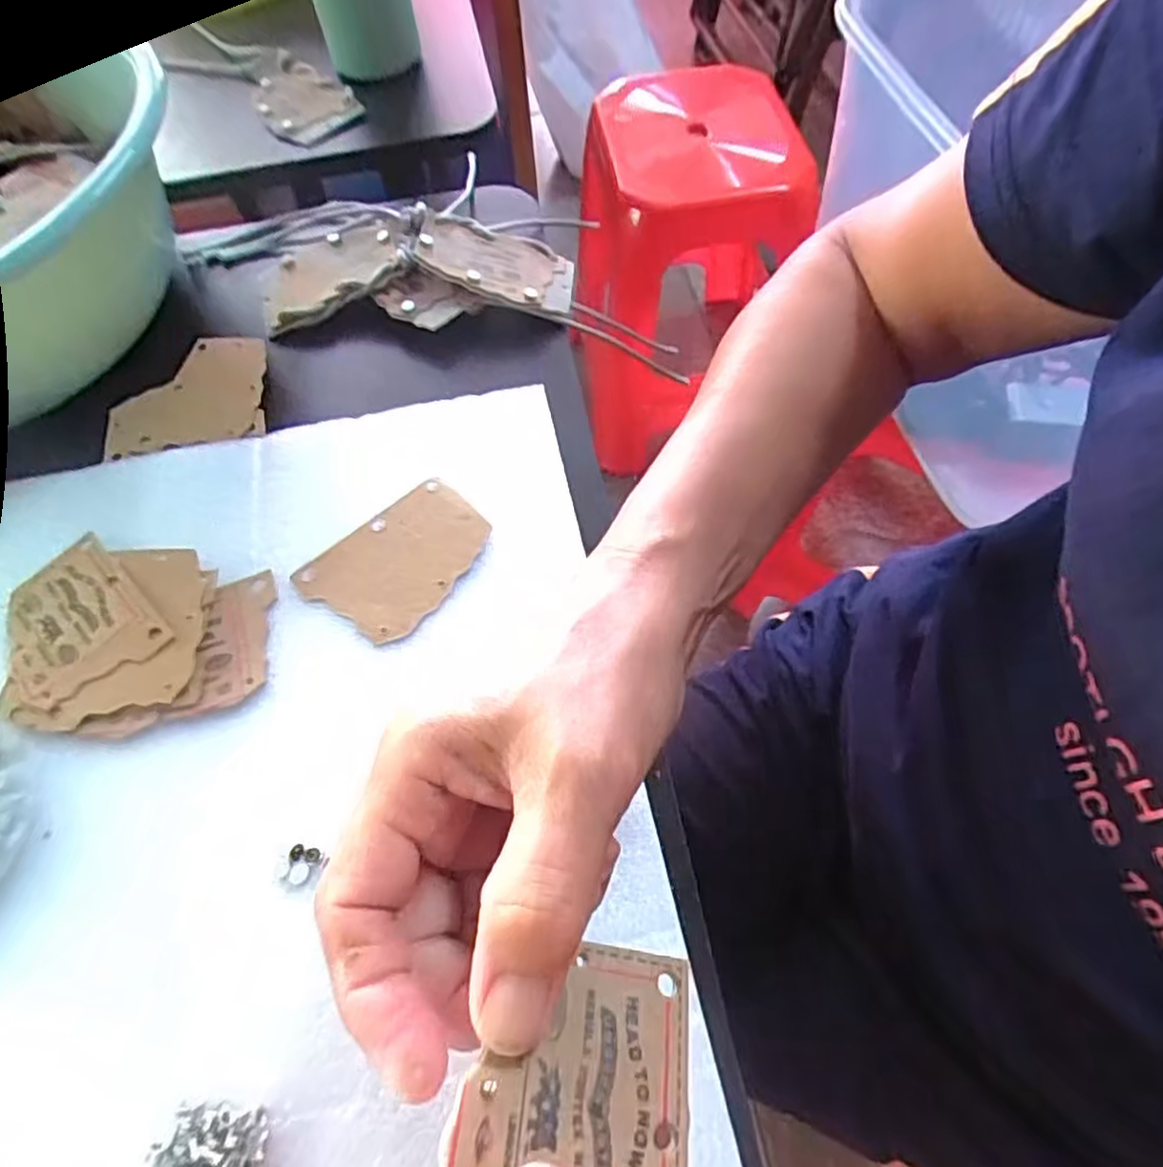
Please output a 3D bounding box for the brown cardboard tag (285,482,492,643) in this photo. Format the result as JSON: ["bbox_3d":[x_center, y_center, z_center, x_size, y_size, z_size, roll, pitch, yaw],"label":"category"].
[{"bbox_3d":[-0.077,-0.010,0.296,0.075,0.004,0.054,-41,65,-18],"label":"brown cardboard tag"}]

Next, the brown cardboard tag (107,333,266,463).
[{"bbox_3d":[-0.206,-0.099,0.362,0.080,0.005,0.079,-12,60,-3],"label":"brown cardboard tag"}]

